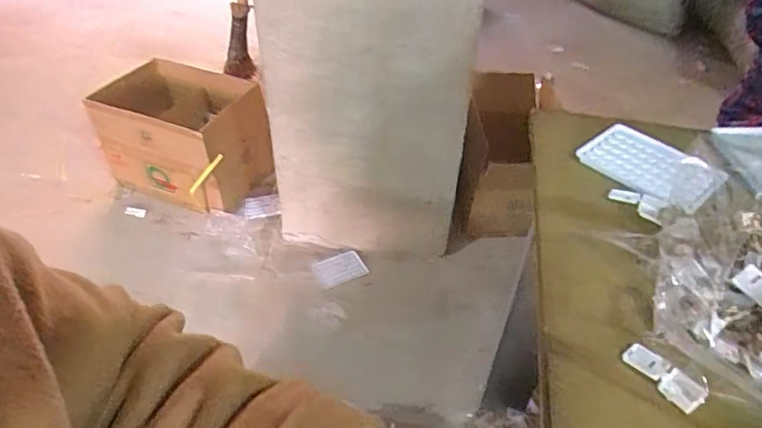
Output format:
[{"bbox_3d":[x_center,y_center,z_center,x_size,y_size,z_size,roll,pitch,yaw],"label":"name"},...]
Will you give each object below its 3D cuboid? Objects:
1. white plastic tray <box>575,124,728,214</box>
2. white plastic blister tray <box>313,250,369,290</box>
[{"bbox_3d":[0.286,-0.049,0.565,0.103,0.017,0.126,-29,50,-29],"label":"white plastic tray"},{"bbox_3d":[-0.108,0.144,1.378,0.126,0.014,0.073,-22,73,-3],"label":"white plastic blister tray"}]

